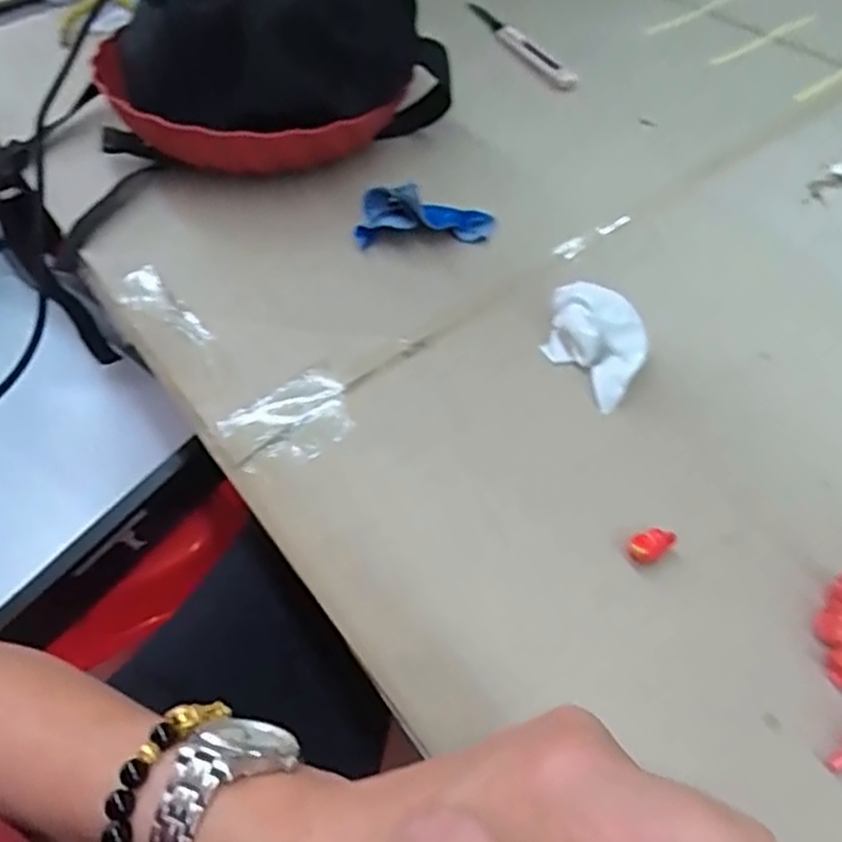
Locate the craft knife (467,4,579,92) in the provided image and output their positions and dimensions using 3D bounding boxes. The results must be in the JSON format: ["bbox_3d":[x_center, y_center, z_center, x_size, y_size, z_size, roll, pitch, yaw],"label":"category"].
[{"bbox_3d":[0.090,-0.338,0.638,0.029,0.009,0.174,-20,55,-10],"label":"craft knife"}]

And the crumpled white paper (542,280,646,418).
[{"bbox_3d":[0.097,-0.044,0.394,0.039,0.039,0.062,-30,57,-16],"label":"crumpled white paper"}]

